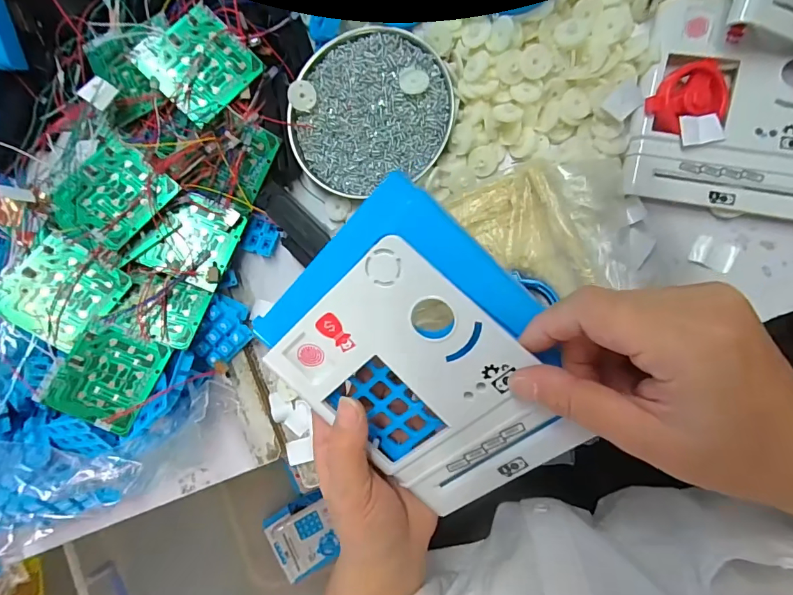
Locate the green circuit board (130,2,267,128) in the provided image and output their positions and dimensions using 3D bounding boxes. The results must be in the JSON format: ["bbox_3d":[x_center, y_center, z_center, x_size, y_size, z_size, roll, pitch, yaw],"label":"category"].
[{"bbox_3d":[-0.154,-0.182,0.339,0.070,0.004,0.071,44,84,-8],"label":"green circuit board"}]

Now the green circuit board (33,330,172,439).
[{"bbox_3d":[-0.222,0.059,0.330,0.074,0.004,0.070,21,76,-2],"label":"green circuit board"}]

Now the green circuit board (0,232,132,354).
[{"bbox_3d":[-0.258,-0.006,0.334,0.068,0.004,0.072,36,73,-13],"label":"green circuit board"}]

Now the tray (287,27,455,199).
[{"bbox_3d":[-0.024,-0.154,0.356,0.132,0.020,0.125,0,90,13],"label":"tray"}]

